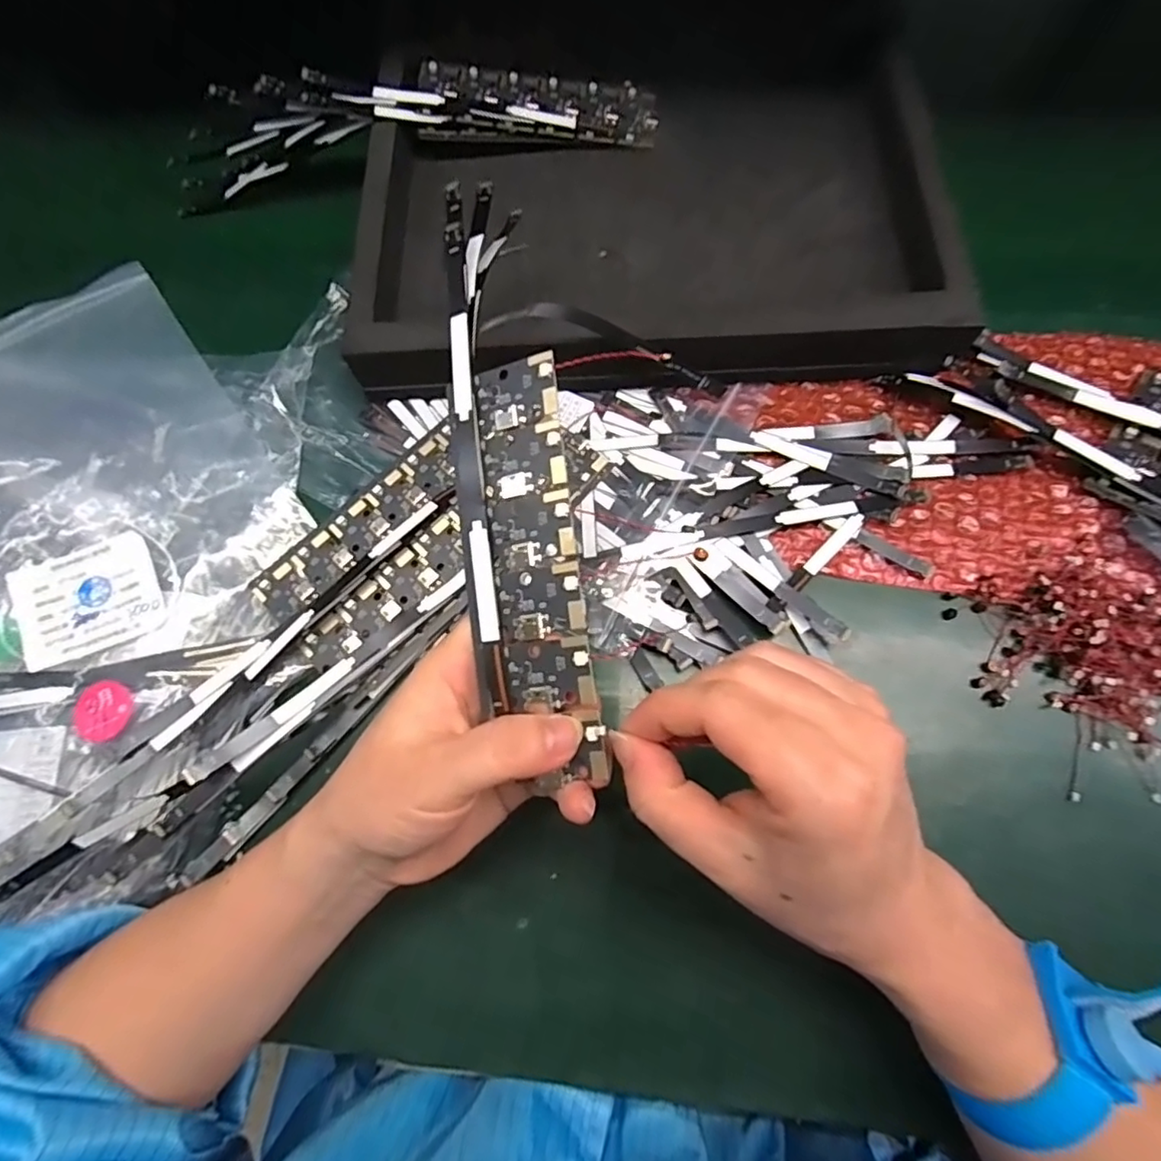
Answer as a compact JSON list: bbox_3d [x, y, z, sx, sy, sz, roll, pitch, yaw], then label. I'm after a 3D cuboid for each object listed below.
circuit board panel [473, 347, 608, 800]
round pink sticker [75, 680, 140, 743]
[{"bbox_3d":[-0.016,-0.004,0.186,0.033,0.004,0.128,-10,84,20],"label":"circuit board panel"},{"bbox_3d":[-0.205,0.056,0.257,0.026,0.004,0.025,-1,73,2],"label":"round pink sticker"}]

